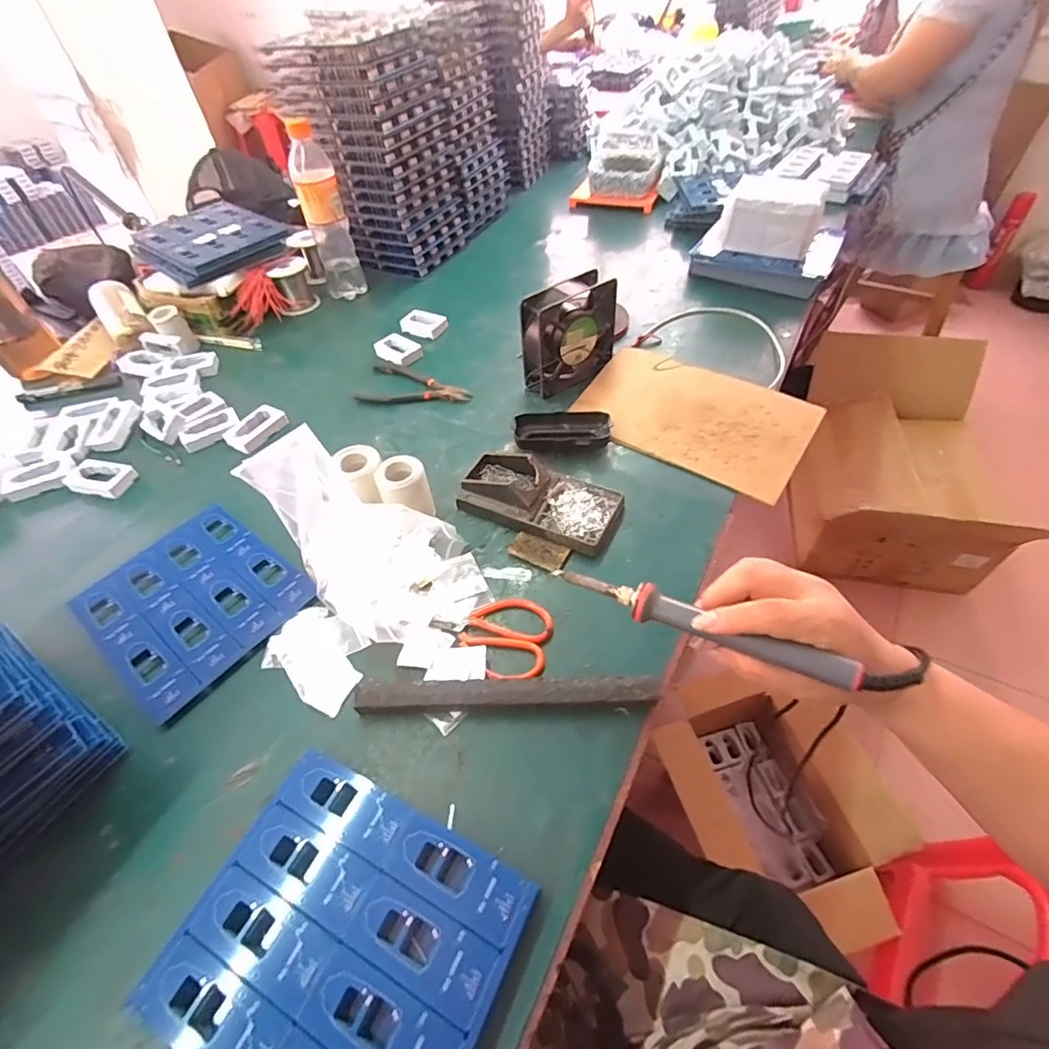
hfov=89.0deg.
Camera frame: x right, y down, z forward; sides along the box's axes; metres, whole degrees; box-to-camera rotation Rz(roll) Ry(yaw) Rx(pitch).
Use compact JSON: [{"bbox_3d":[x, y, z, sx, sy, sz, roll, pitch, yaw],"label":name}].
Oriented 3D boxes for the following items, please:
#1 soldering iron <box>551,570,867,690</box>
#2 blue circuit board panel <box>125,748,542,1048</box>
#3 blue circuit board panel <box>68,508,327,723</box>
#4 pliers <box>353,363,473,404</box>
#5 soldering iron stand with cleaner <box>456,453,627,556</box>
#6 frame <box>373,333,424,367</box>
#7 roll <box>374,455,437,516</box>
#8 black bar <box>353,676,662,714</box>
[{"bbox_3d":[0.109,0.063,0.351,0.192,0.017,0.021,19,56,26],"label":"soldering iron"},{"bbox_3d":[-0.113,0.262,0.335,0.188,0.018,0.165,20,57,20],"label":"blue circuit board panel"},{"bbox_3d":[-0.320,0.069,0.517,0.189,0.005,0.163,32,59,25],"label":"blue circuit board panel"},{"bbox_3d":[-0.148,-0.181,0.713,0.155,0.014,0.083,16,55,17],"label":"pliers"},{"bbox_3d":[0.016,-0.033,0.551,0.160,0.034,0.084,21,57,20],"label":"soldering iron stand with cleaner"},{"bbox_3d":[-0.182,-0.252,0.771,0.053,0.013,0.069,-39,59,-23],"label":"frame"},{"bbox_3d":[-0.119,-0.032,0.549,0.050,0.064,0.048,-3,52,3],"label":"roll"},{"bbox_3d":[-0.014,0.135,0.428,0.239,0.019,0.023,-2,52,4],"label":"black bar"}]

